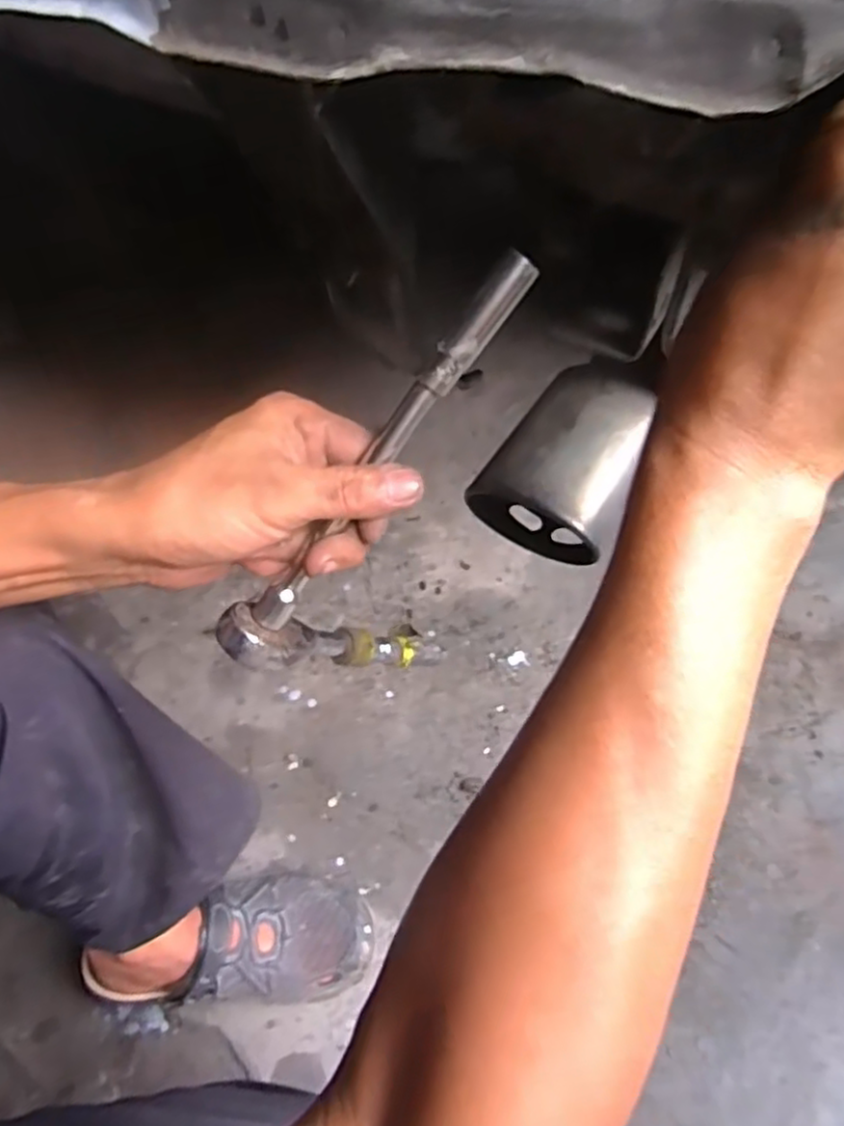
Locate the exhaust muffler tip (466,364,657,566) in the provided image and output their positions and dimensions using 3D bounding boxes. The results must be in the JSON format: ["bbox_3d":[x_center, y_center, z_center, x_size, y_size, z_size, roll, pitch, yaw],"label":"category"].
[{"bbox_3d":[0.103,-0.058,0.489,0.093,0.092,0.119,21,67,23],"label":"exhaust muffler tip"}]

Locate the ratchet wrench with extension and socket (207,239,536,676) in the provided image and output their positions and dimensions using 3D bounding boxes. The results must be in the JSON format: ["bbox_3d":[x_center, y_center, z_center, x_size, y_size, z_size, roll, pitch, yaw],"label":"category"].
[{"bbox_3d":[-0.010,-0.031,0.355,0.033,0.249,0.157,41,34,26],"label":"ratchet wrench with extension and socket"}]

